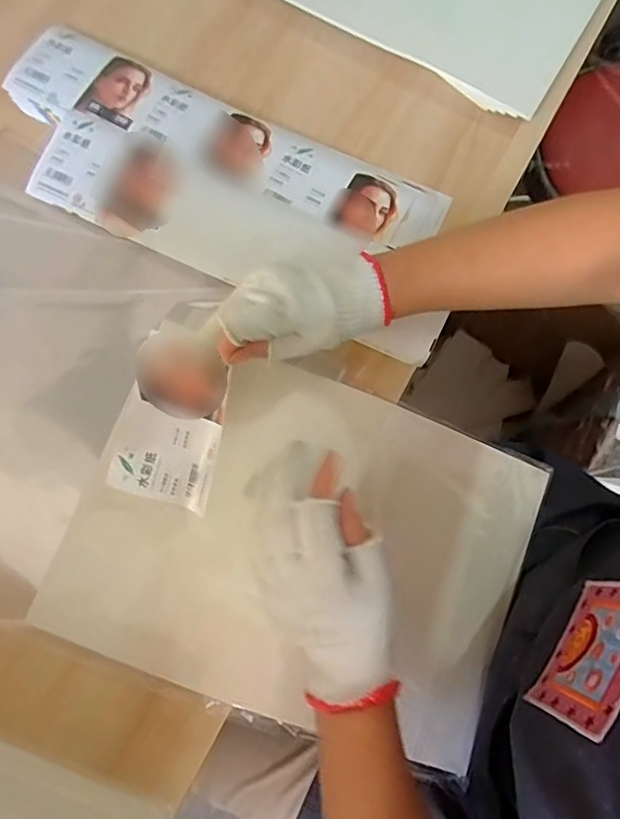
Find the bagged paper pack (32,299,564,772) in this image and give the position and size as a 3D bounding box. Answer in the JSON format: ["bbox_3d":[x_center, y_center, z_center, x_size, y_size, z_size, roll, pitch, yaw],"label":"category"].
[{"bbox_3d":[0.003,0.105,0.444,0.360,0.026,0.265,23,79,-7],"label":"bagged paper pack"}]

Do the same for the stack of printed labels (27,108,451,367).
[{"bbox_3d":[-0.065,-0.161,0.495,0.398,0.024,0.091,25,77,4],"label":"stack of printed labels"}]

